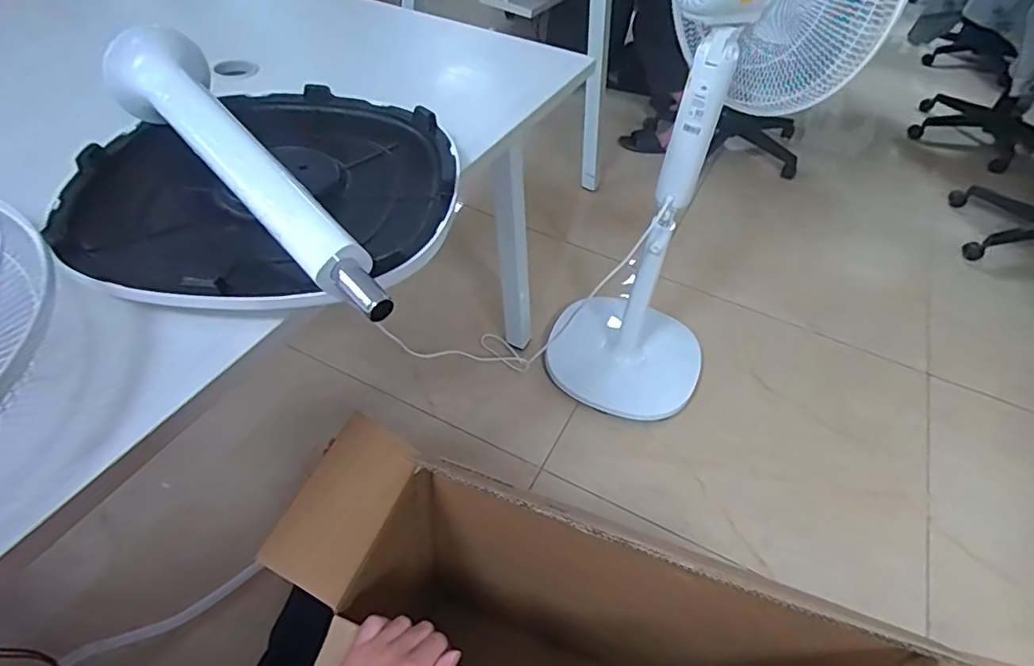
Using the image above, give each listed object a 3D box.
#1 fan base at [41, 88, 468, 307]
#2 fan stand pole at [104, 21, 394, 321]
[{"bbox_3d":[-0.260,-0.155,0.626,0.372,0.057,0.382,3,46,-3],"label":"fan base"},{"bbox_3d":[-0.266,-0.160,0.543,0.099,0.086,0.469,-29,55,-28],"label":"fan stand pole"}]

